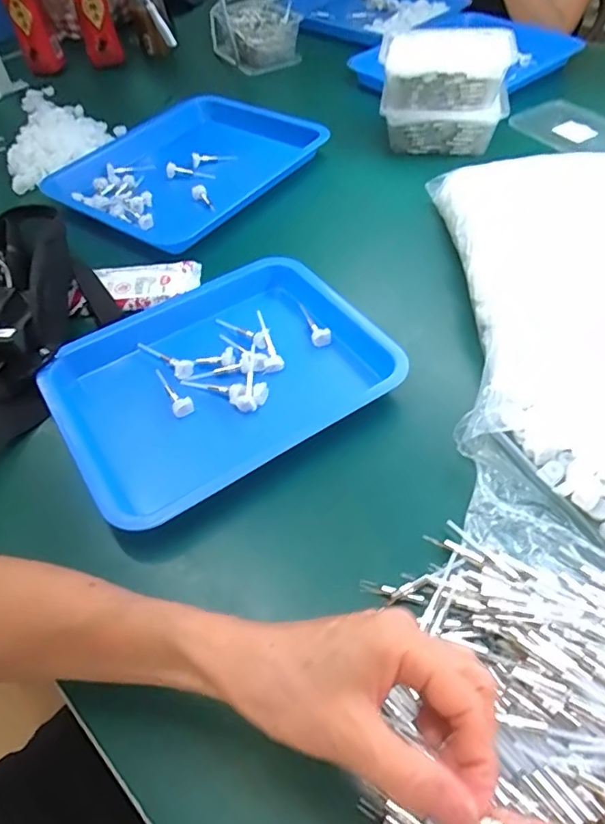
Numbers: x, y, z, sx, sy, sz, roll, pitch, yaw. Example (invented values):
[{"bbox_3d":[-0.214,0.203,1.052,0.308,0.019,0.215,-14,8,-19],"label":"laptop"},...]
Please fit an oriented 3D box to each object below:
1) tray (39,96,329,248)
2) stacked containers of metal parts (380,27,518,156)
[{"bbox_3d":[-0.153,-0.338,0.736,0.263,0.040,0.339,34,62,26],"label":"tray"},{"bbox_3d":[0.189,-0.423,0.730,0.163,0.136,0.089,9,54,12],"label":"stacked containers of metal parts"}]

